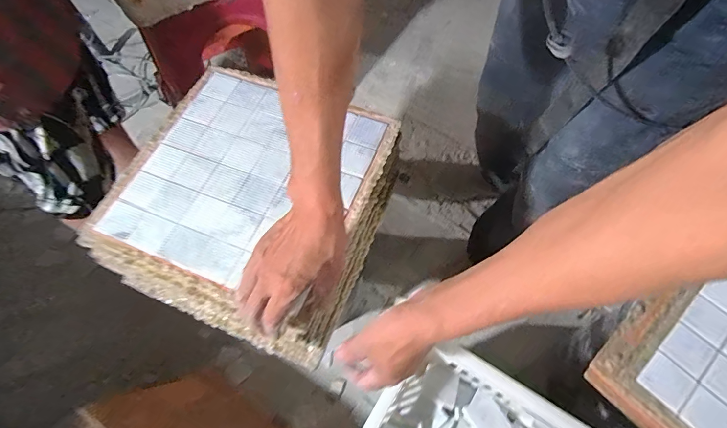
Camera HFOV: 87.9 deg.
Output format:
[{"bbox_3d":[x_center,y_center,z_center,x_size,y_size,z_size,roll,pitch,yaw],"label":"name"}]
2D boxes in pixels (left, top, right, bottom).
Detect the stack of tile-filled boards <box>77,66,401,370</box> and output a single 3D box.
[{"bbox_3d":[-0.153,-0.014,0.557,0.348,0.108,0.343,20,66,13],"label":"stack of tile-filled boards"}]

